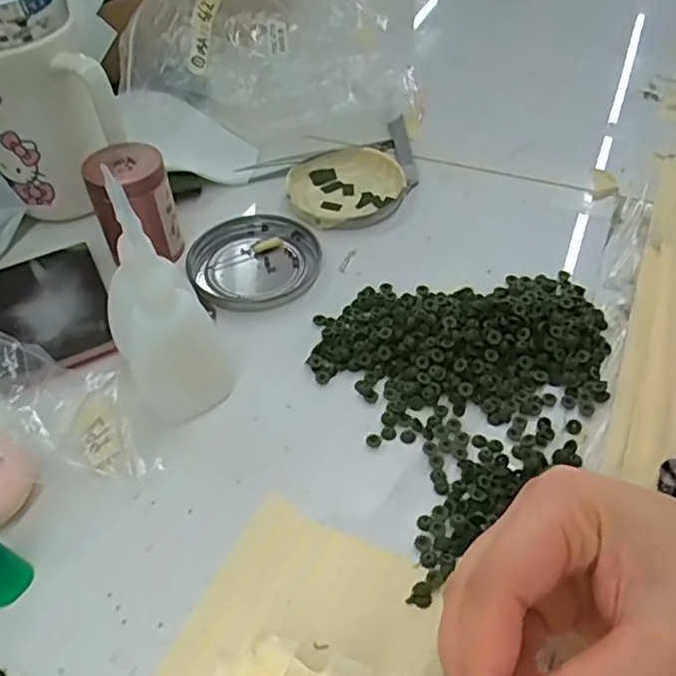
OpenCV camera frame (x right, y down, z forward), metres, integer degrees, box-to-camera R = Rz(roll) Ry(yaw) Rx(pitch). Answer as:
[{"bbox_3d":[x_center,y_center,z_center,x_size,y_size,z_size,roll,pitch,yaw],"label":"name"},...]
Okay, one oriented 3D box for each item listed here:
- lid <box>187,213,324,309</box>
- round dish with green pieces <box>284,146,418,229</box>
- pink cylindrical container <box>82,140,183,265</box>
[{"bbox_3d":[-0.051,-0.047,0.399,0.075,0.009,0.077,-1,48,1],"label":"lid"},{"bbox_3d":[0.005,-0.104,0.446,0.084,0.009,0.077,-1,48,1],"label":"round dish with green pieces"},{"bbox_3d":[-0.119,-0.077,0.388,0.043,0.062,0.044,-1,48,1],"label":"pink cylindrical container"}]

